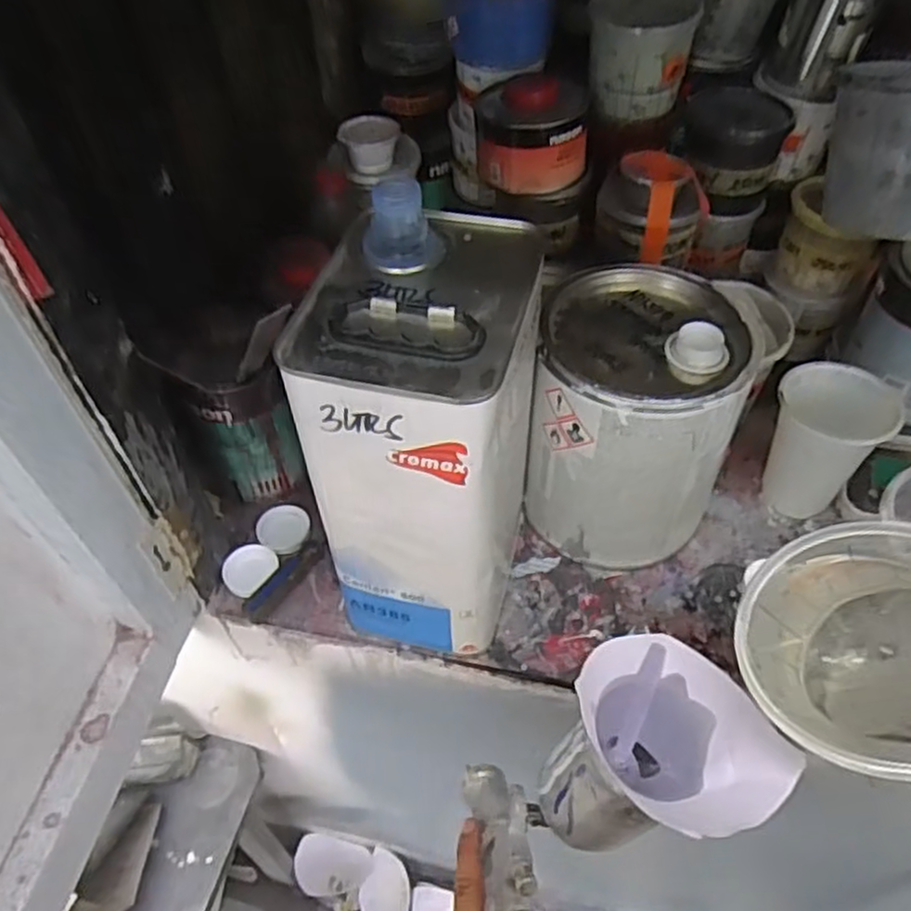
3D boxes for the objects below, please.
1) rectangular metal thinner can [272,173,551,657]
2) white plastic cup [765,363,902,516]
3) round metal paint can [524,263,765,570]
[{"bbox_3d":[-0.018,-0.006,0.513,0.124,0.282,0.163,11,52,10],"label":"rectangular metal thinner can"},{"bbox_3d":[0.306,-0.007,0.627,0.085,0.113,0.087,0,51,1],"label":"white plastic cup"},{"bbox_3d":[0.144,-0.028,0.603,0.155,0.190,0.159,0,51,1],"label":"round metal paint can"}]

